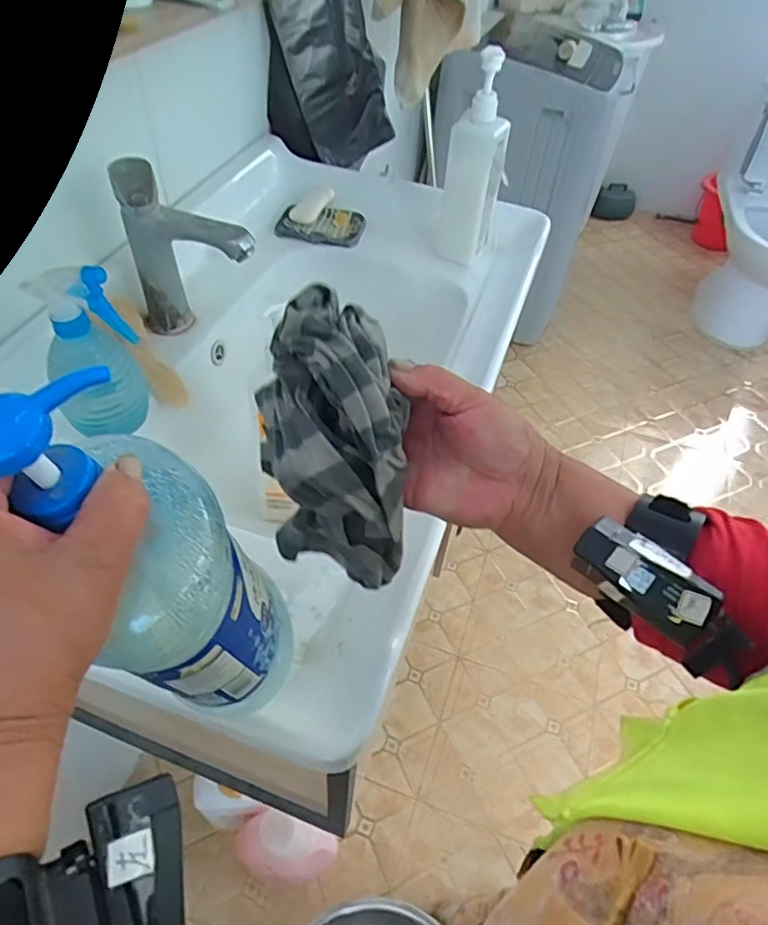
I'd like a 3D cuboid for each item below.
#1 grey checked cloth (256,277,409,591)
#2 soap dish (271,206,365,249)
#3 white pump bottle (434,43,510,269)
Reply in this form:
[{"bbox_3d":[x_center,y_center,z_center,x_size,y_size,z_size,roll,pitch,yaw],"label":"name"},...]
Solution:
[{"bbox_3d":[-0.030,-0.004,0.352,0.075,0.180,0.078,-9,20,-13],"label":"grey checked cloth"},{"bbox_3d":[-0.089,-0.336,0.842,0.118,0.017,0.082,13,48,7],"label":"soap dish"},{"bbox_3d":[0.112,-0.356,0.723,0.070,0.238,0.058,6,47,1],"label":"white pump bottle"}]

